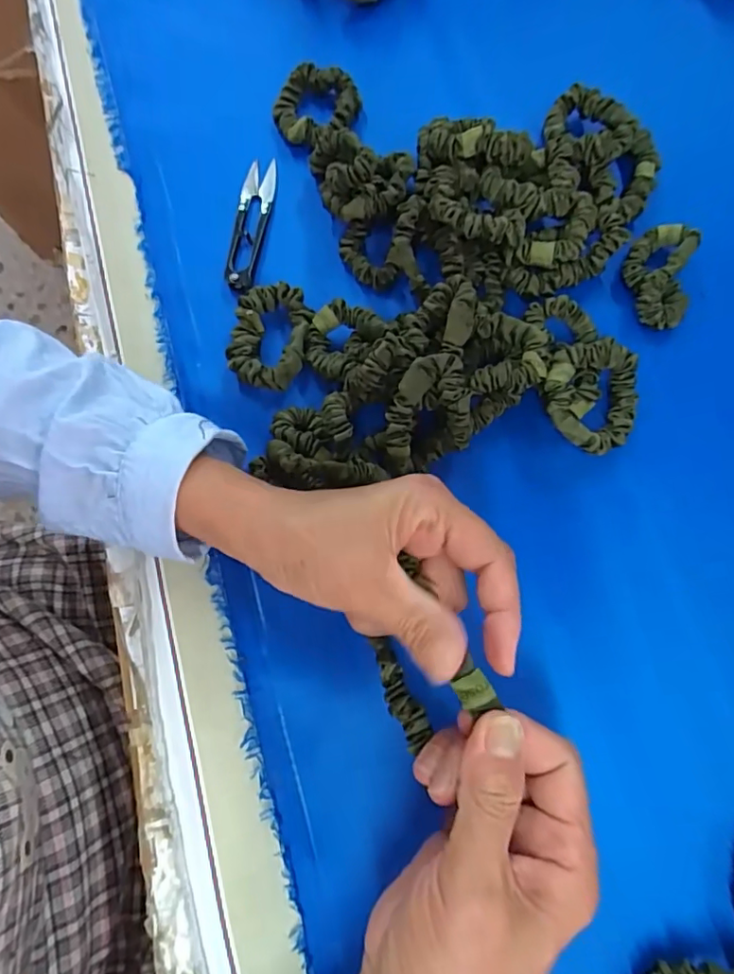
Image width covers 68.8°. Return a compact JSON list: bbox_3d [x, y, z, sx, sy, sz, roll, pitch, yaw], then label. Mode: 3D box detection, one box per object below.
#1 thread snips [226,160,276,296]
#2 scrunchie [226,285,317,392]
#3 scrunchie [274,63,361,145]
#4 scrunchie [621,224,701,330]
[{"bbox_3d":[-0.080,-0.178,0.365,0.021,0.012,0.102,7,76,3],"label":"thread snips"},{"bbox_3d":[-0.061,-0.094,0.333,0.045,0.017,0.068,11,76,4],"label":"scrunchie"},{"bbox_3d":[-0.036,-0.269,0.379,0.058,0.016,0.054,7,76,4],"label":"scrunchie"},{"bbox_3d":[0.182,-0.133,0.336,0.039,0.025,0.066,12,76,5],"label":"scrunchie"}]

